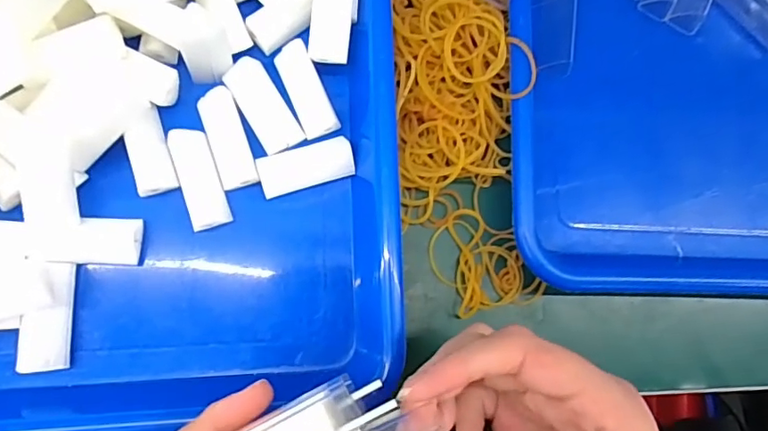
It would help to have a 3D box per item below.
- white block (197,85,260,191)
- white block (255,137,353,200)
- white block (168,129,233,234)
[{"bbox_3d":[-0.074,-0.036,0.246,0.017,0.007,0.046,-18,84,-12],"label":"white block"},{"bbox_3d":[-0.037,-0.024,0.252,0.045,0.007,0.020,-17,84,-12],"label":"white block"},{"bbox_3d":[-0.086,-0.018,0.241,0.017,0.008,0.047,-18,84,-12],"label":"white block"}]

